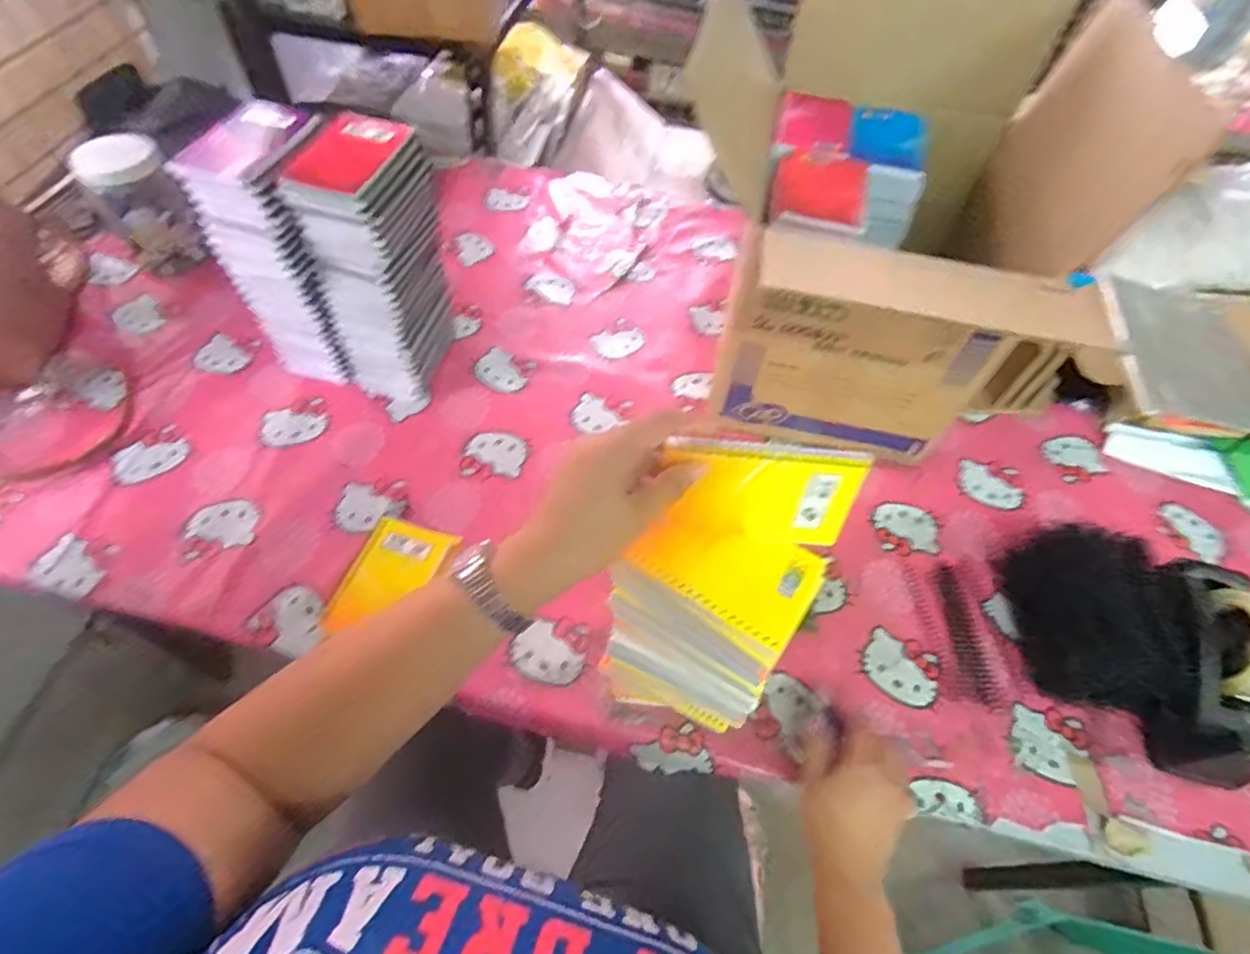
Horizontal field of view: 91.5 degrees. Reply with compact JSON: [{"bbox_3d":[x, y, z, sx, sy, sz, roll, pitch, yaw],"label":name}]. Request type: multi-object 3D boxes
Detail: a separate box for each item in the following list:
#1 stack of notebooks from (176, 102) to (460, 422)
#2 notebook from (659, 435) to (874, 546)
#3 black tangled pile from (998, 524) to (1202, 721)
[{"bbox_3d":[-0.332,-0.255,0.733,0.190,0.288,0.170,18,57,7],"label":"stack of notebooks"},{"bbox_3d":[0.094,0.012,0.406,0.121,0.081,0.011,5,39,-6],"label":"notebook"},{"bbox_3d":[0.501,0.141,0.653,0.125,0.082,0.192,8,57,0],"label":"black tangled pile"}]

